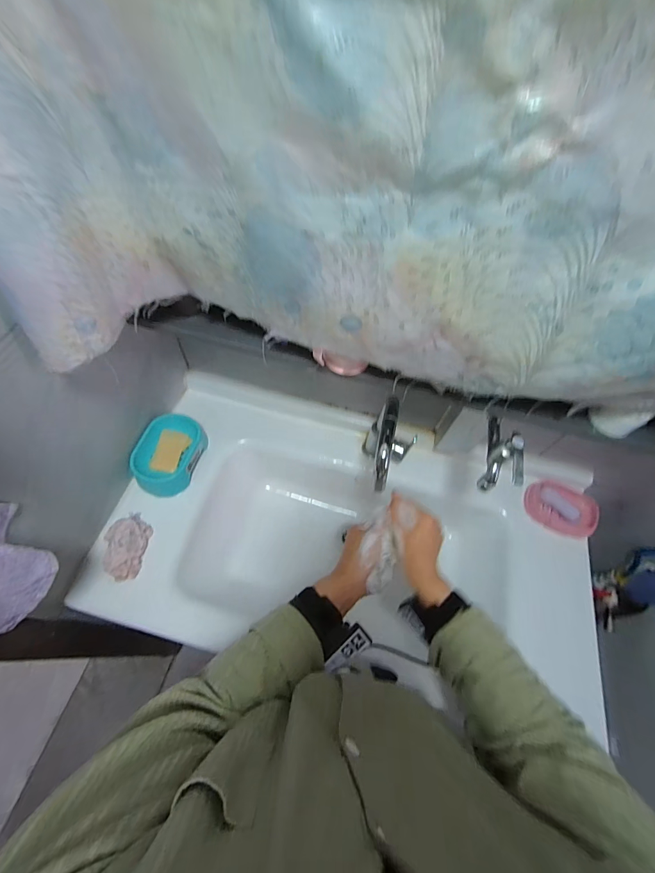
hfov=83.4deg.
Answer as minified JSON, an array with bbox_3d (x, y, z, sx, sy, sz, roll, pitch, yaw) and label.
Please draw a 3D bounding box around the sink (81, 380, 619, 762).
[{"bbox_3d":[0.056,0.197,0.755,0.885,0.246,0.448,12,60,3],"label":"sink"}]

